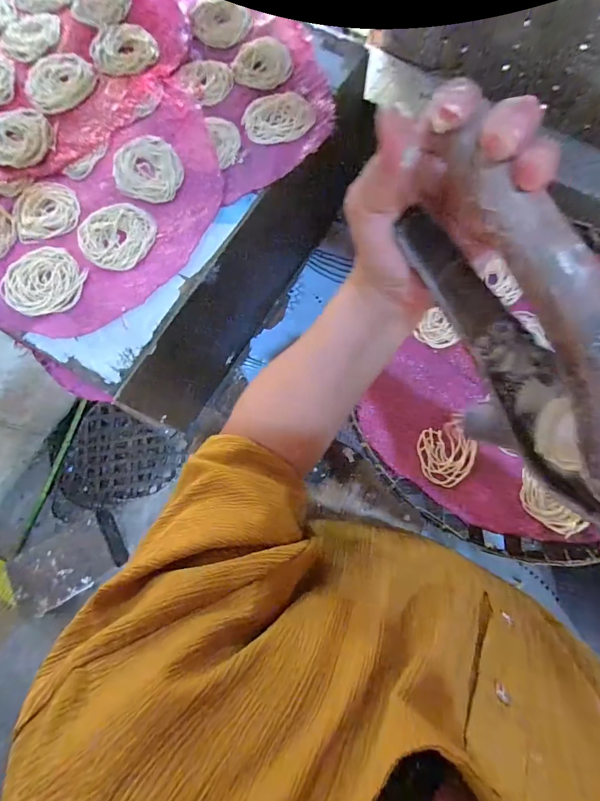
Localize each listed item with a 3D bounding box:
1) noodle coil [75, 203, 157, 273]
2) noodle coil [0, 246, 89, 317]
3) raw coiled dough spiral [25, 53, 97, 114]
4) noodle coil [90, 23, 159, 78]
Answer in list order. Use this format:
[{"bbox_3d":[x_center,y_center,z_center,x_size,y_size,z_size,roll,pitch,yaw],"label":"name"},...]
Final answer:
[{"bbox_3d":[-0.193,-0.174,0.388,0.072,0.007,0.075,0,77,1],"label":"noodle coil"},{"bbox_3d":[-0.262,-0.123,0.376,0.074,0.009,0.073,0,77,1],"label":"noodle coil"},{"bbox_3d":[-0.271,-0.363,0.421,0.074,0.008,0.076,0,77,1],"label":"raw coiled dough spiral"},{"bbox_3d":[-0.206,-0.411,0.435,0.074,0.006,0.073,0,77,1],"label":"noodle coil"}]

